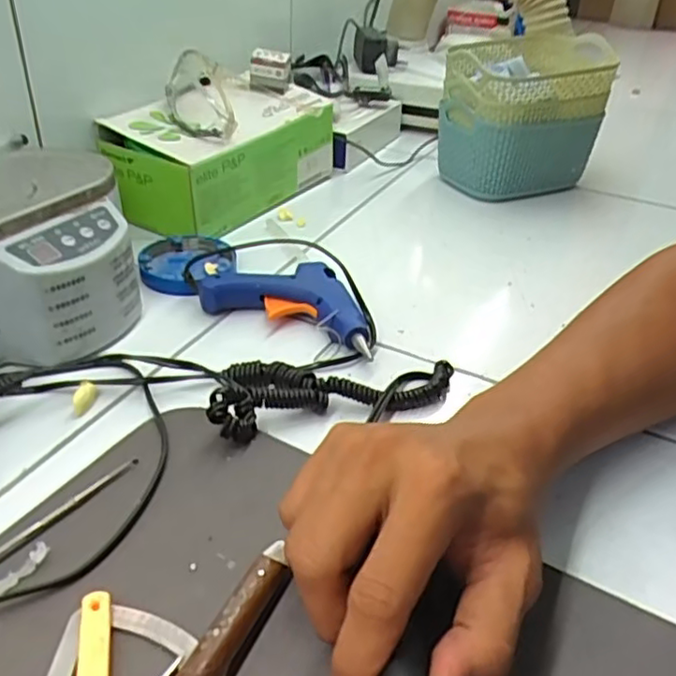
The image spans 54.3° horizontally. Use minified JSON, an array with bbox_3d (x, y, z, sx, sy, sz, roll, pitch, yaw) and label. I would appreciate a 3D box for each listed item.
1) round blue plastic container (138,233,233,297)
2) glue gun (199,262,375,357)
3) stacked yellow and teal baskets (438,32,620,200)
[{"bbox_3d":[-0.124,-0.065,0.545,0.077,0.019,0.079,2,35,-2],"label":"round blue plastic container"},{"bbox_3d":[-0.042,-0.019,0.479,0.103,0.028,0.101,-8,36,-17],"label":"glue gun"},{"bbox_3d":[0.195,-0.241,0.733,0.149,0.134,0.122,-16,39,-26],"label":"stacked yellow and teal baskets"}]

